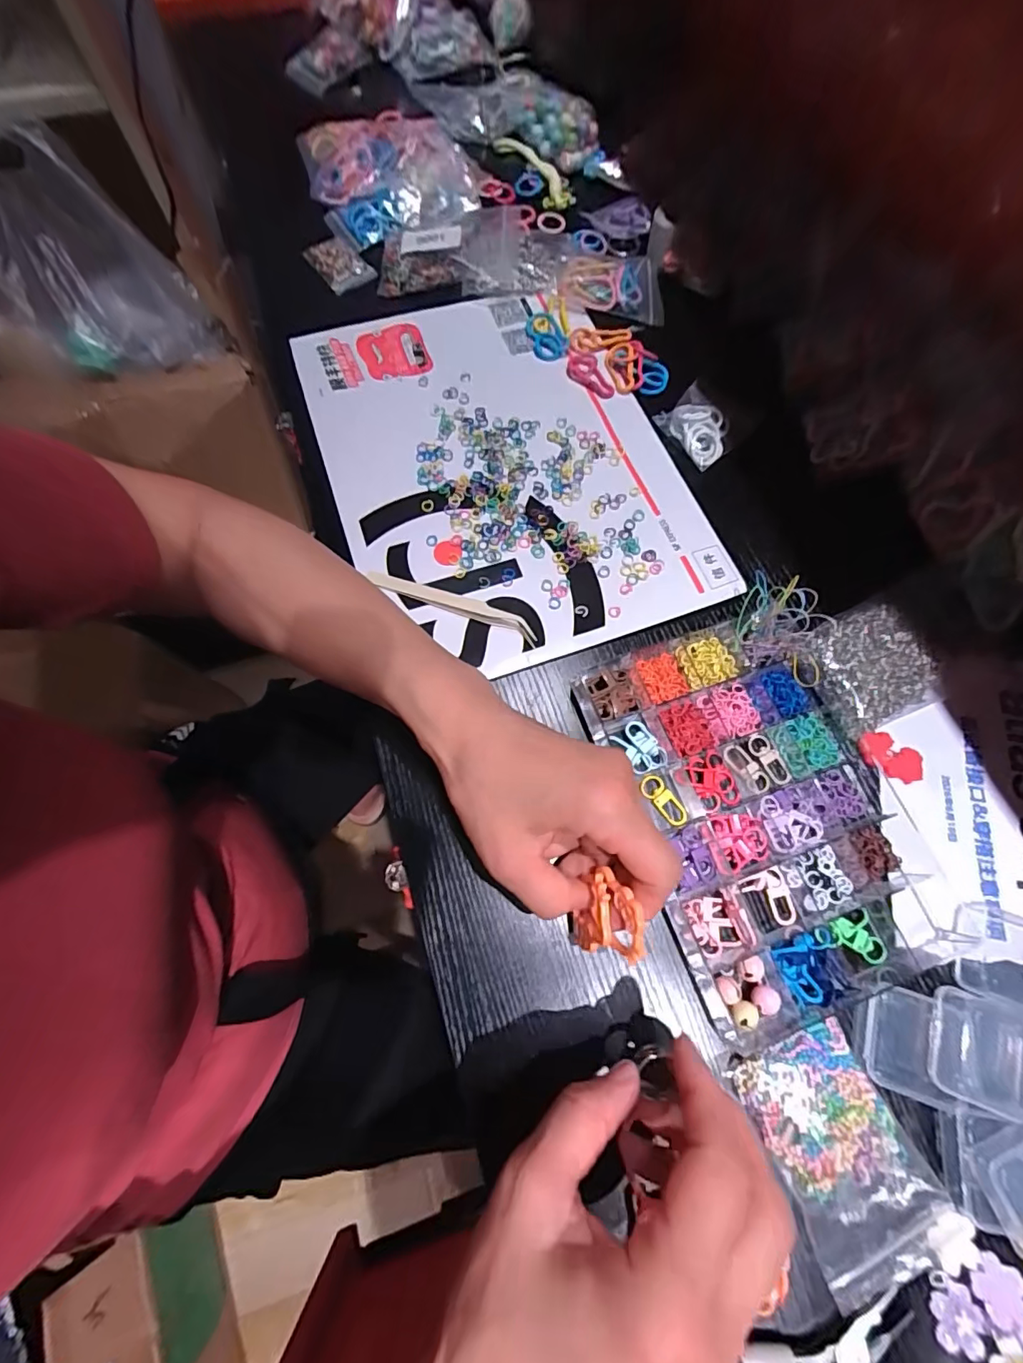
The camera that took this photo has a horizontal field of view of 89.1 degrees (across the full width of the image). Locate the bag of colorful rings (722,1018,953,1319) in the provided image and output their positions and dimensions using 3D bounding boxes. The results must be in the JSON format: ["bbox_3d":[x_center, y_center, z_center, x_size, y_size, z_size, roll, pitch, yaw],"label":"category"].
[{"bbox_3d":[0.154,0.220,0.241,0.063,0.006,0.099,-26,71,-6],"label":"bag of colorful rings"}]

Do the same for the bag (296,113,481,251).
[{"bbox_3d":[-0.117,-0.483,0.490,0.151,0.026,0.204,-12,71,-5],"label":"bag"}]

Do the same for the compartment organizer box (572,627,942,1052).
[{"bbox_3d":[0.140,0.071,0.298,0.138,0.017,0.209,-20,71,-5],"label":"compartment organizer box"}]

